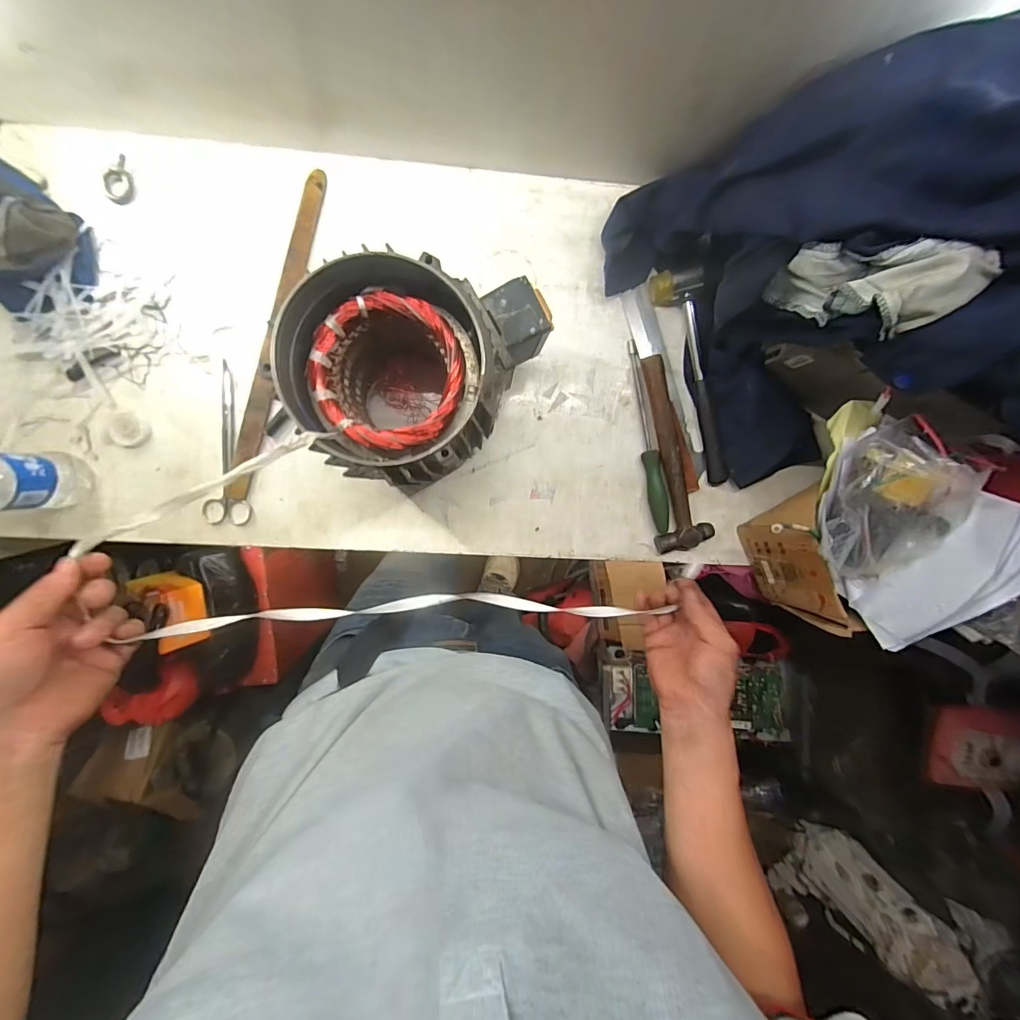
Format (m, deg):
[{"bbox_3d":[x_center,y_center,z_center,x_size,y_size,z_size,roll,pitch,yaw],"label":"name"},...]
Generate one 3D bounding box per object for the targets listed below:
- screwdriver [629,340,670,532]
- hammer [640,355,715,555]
[{"bbox_3d":[0.174,-0.092,0.560,0.022,0.023,0.239,-11,95,-2],"label":"screwdriver"},{"bbox_3d":[0.211,-0.069,0.560,0.071,0.035,0.241,-6,94,-3],"label":"hammer"}]

